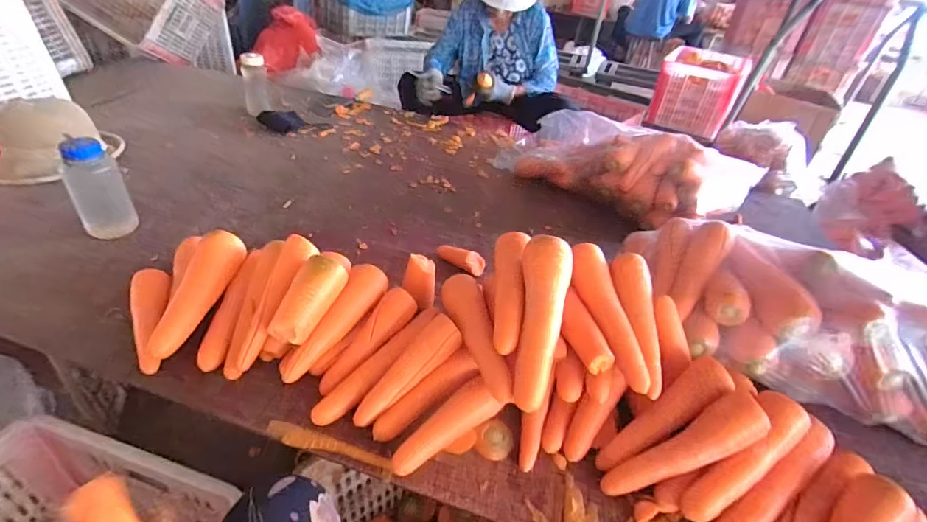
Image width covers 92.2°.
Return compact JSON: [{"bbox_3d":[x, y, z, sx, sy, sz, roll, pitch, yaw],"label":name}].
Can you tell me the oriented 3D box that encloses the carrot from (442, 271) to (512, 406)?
[{"bbox_3d":[0.019,0.098,0.623,0.048,0.037,0.219,-7,40,-19],"label":"carrot"}]

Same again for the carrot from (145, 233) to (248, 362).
[{"bbox_3d":[-0.394,0.044,0.656,0.060,0.045,0.212,10,55,3],"label":"carrot"}]

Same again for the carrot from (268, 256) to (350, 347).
[{"bbox_3d":[-0.219,0.054,0.627,0.048,0.047,0.128,22,69,18],"label":"carrot"}]

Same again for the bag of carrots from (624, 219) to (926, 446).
[{"bbox_3d":[0.538,0.098,0.664,0.544,0.171,0.233,18,38,13],"label":"bag of carrots"}]

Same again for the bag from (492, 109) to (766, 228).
[{"bbox_3d":[0.385,-0.261,1.167,0.615,0.192,0.284,33,44,29],"label":"bag"}]

